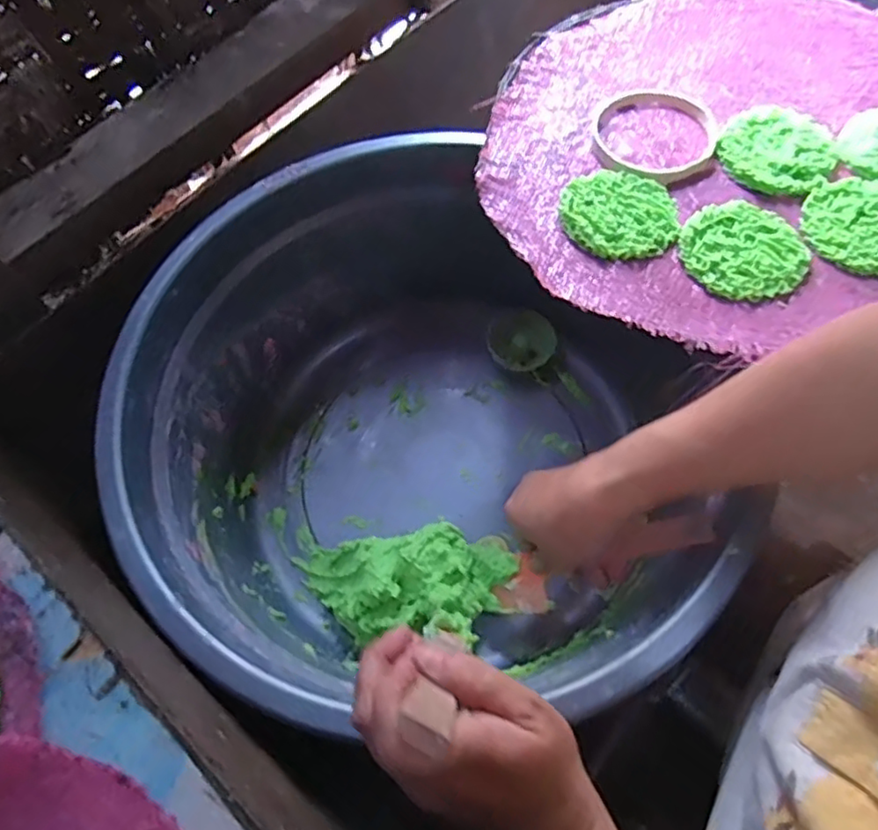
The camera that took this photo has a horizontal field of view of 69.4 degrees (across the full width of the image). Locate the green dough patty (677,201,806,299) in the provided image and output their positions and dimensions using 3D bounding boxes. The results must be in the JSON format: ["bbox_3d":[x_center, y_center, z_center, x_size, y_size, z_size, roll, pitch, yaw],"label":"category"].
[{"bbox_3d":[0.196,-0.109,0.413,0.075,0.011,0.078,5,64,6],"label":"green dough patty"}]

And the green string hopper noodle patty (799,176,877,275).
[{"bbox_3d":[0.281,-0.127,0.417,0.076,0.010,0.079,-2,64,3],"label":"green string hopper noodle patty"}]

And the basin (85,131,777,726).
[{"bbox_3d":[-0.015,0.018,0.468,0.382,0.205,0.364,2,64,5],"label":"basin"}]

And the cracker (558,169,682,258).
[{"bbox_3d":[0.121,-0.136,0.426,0.077,0.007,0.075,-2,64,3],"label":"cracker"}]

